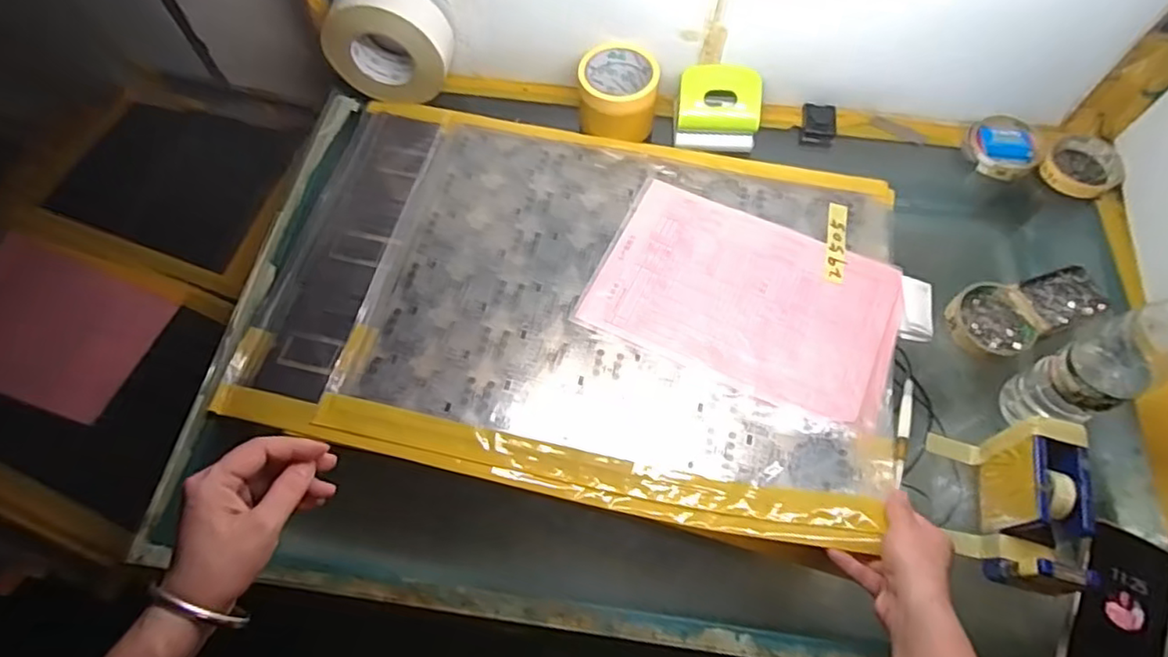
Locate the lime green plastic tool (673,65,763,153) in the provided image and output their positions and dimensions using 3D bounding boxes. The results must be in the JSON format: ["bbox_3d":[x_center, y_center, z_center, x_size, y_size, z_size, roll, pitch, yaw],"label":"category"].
[{"bbox_3d":[0.165,-0.271,0.762,0.103,0.069,0.069,3,63,3],"label":"lime green plastic tool"}]

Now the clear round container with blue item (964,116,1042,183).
[{"bbox_3d":[0.517,-0.225,0.768,0.084,0.020,0.082,-17,64,-7],"label":"clear round container with blue item"}]

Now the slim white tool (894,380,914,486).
[{"bbox_3d":[0.307,0.099,0.593,0.012,0.013,0.125,23,51,10],"label":"slim white tool"}]

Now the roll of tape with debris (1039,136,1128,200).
[{"bbox_3d":[0.618,-0.199,0.765,0.093,0.026,0.081,-39,69,-17],"label":"roll of tape with debris"}]

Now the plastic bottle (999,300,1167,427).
[{"bbox_3d":[0.454,0.031,0.529,0.070,0.226,0.061,-20,65,-9],"label":"plastic bottle"}]

